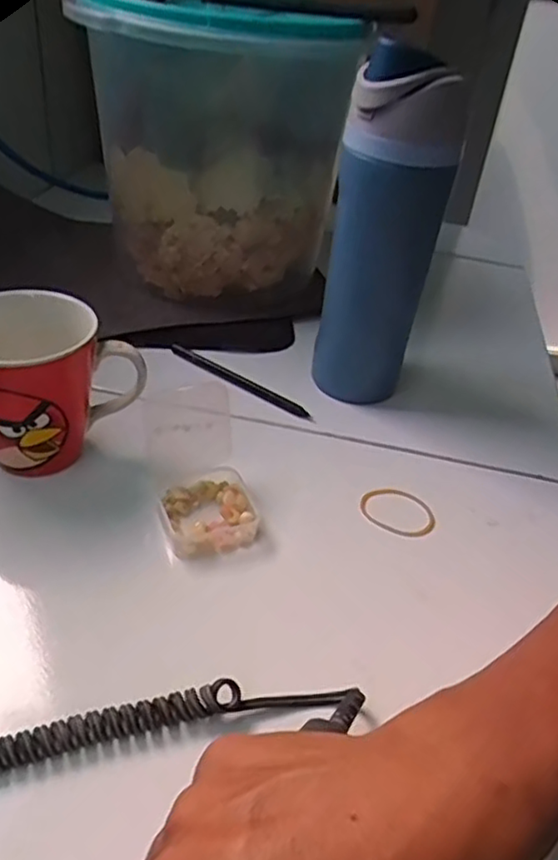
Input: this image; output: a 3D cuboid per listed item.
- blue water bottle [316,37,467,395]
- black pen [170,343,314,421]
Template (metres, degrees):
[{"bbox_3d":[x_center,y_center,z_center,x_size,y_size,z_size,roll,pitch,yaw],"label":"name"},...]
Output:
[{"bbox_3d":[0.076,-0.129,0.476,0.063,0.239,0.059,-17,44,-27],"label":"blue water bottle"},{"bbox_3d":[-0.033,-0.038,0.534,0.135,0.013,0.011,27,42,23],"label":"black pen"}]

